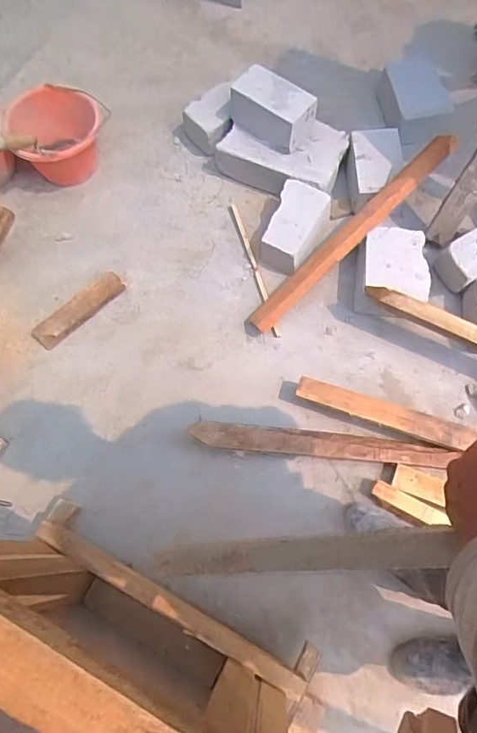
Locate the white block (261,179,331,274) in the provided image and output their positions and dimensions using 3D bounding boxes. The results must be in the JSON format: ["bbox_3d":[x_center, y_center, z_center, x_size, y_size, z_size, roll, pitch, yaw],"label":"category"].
[{"bbox_3d":[0.156,-0.354,1.273,0.144,0.118,0.243,24,72,10],"label":"white block"}]

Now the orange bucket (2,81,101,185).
[{"bbox_3d":[-0.508,-0.652,1.409,0.243,0.171,0.245,0,70,1],"label":"orange bucket"}]

